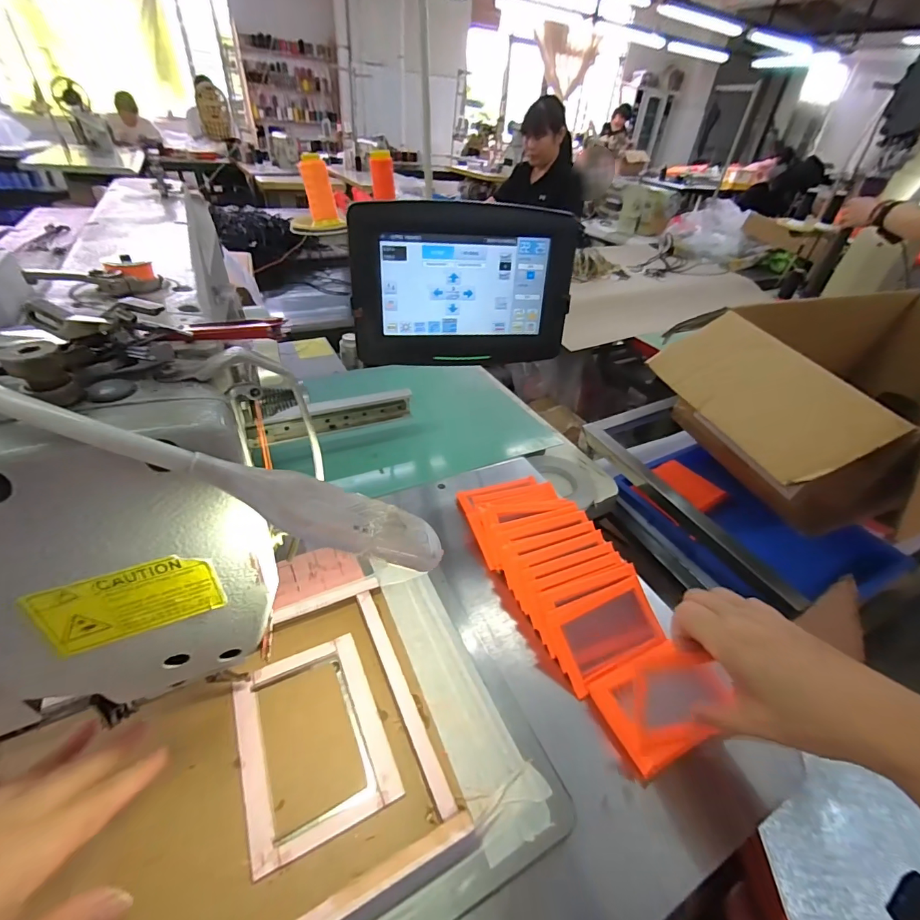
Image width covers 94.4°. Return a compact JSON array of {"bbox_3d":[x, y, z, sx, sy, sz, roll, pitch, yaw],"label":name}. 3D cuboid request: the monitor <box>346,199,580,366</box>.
[{"bbox_3d":[0.005,-0.160,0.399,0.204,0.133,0.029,-3,40,-11],"label":"monitor"}]

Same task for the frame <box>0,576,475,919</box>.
[{"bbox_3d":[-0.155,0.209,0.271,0.290,0.023,0.200,-19,45,-27],"label":"frame"}]

